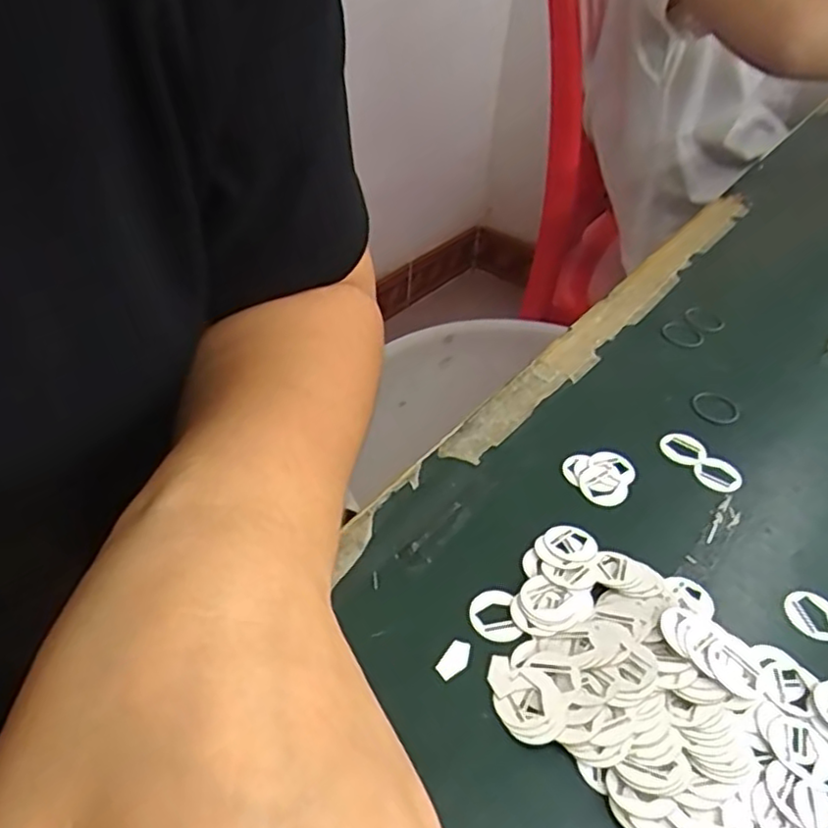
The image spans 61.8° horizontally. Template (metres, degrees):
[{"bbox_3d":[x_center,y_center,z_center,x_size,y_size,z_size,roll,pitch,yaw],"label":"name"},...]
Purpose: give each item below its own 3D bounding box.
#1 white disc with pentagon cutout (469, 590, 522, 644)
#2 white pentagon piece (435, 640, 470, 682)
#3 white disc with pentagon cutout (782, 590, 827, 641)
[{"bbox_3d":[0.025,0.064,0.220,0.015,0.004,0.017,-1,41,-7],"label":"white disc with pentagon cutout"},{"bbox_3d":[0.012,0.074,0.208,0.007,0.004,0.014,26,45,22],"label":"white pentagon piece"},{"bbox_3d":[0.133,0.067,0.230,0.014,0.006,0.018,-9,43,-16],"label":"white disc with pentagon cutout"}]

